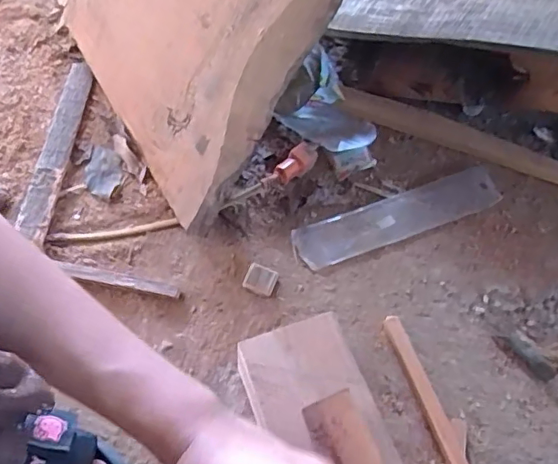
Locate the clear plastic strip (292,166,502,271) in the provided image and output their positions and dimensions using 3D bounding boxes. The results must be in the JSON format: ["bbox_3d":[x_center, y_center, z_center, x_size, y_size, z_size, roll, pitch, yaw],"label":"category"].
[{"bbox_3d":[0.141,-0.019,0.667,0.255,0.006,0.056,-19,63,-12],"label":"clear plastic strip"}]

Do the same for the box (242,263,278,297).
[{"bbox_3d":[-0.020,0.051,0.615,0.033,0.008,0.032,19,60,8],"label":"box"}]

